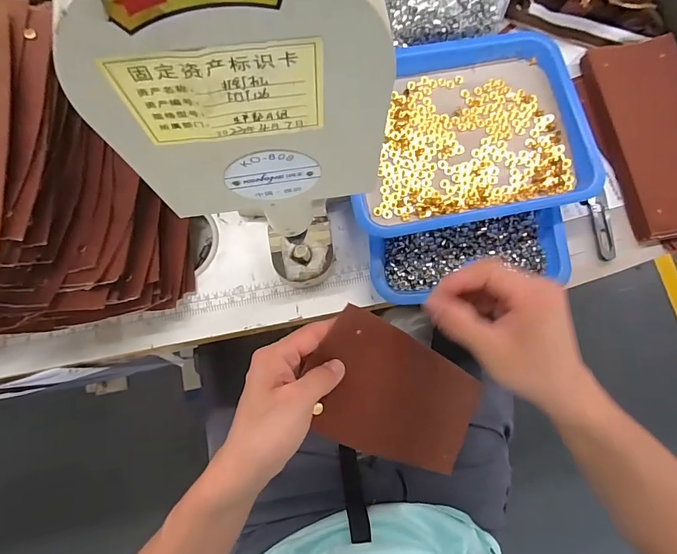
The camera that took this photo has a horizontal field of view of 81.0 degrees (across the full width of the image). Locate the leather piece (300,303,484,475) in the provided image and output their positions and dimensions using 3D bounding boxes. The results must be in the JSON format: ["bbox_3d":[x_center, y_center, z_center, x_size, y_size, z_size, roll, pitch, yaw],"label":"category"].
[{"bbox_3d":[0.070,0.124,0.394,0.242,0.024,0.117,30,89,-32],"label":"leather piece"}]

